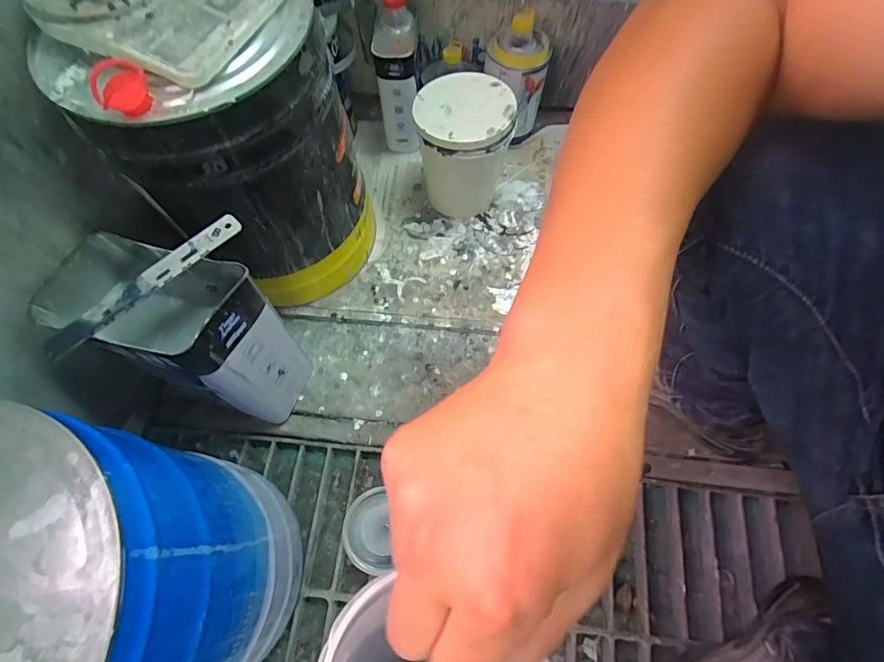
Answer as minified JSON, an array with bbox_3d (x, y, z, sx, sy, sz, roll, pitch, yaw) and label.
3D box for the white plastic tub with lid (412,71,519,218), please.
[{"bbox_3d":[0.035,-0.298,0.756,0.149,0.210,0.159,0,66,0],"label":"white plastic tub with lid"}]

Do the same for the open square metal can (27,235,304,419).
[{"bbox_3d":[-0.294,0.013,0.569,0.186,0.282,0.117,15,67,6],"label":"open square metal can"}]

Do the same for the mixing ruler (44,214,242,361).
[{"bbox_3d":[-0.284,-0.048,0.439,0.027,0.007,0.202,43,73,8],"label":"mixing ruler"}]

